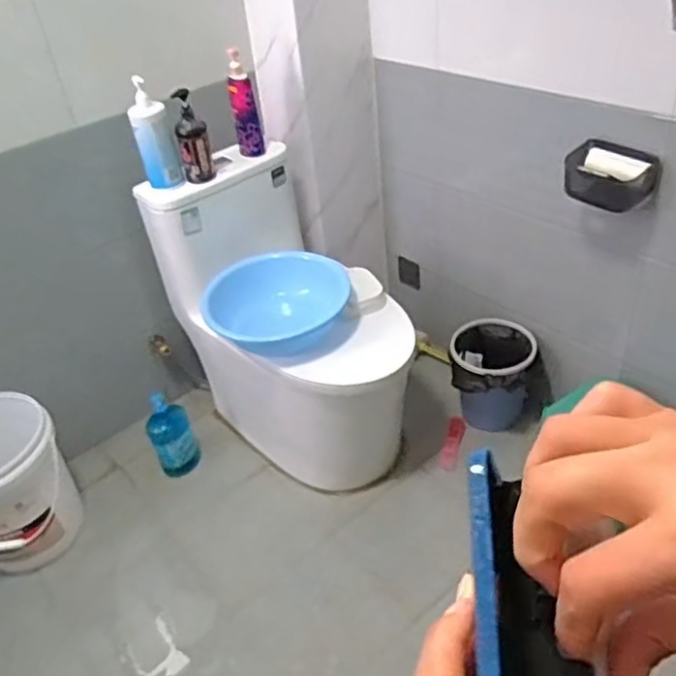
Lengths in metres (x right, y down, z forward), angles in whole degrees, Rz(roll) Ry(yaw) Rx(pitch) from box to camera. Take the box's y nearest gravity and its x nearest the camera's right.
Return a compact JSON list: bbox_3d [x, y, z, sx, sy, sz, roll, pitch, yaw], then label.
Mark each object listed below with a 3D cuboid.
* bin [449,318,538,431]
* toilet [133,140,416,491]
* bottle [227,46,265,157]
[{"bbox_3d":[0.387,0.109,1.710,0.209,0.223,0.220,9,40,20],"label":"bin"},{"bbox_3d":[-0.095,-0.023,1.586,0.591,0.670,0.381,27,49,37],"label":"toilet"},{"bbox_3d":[-0.212,-0.523,1.516,0.060,0.218,0.056,-11,37,-5],"label":"bottle"}]

